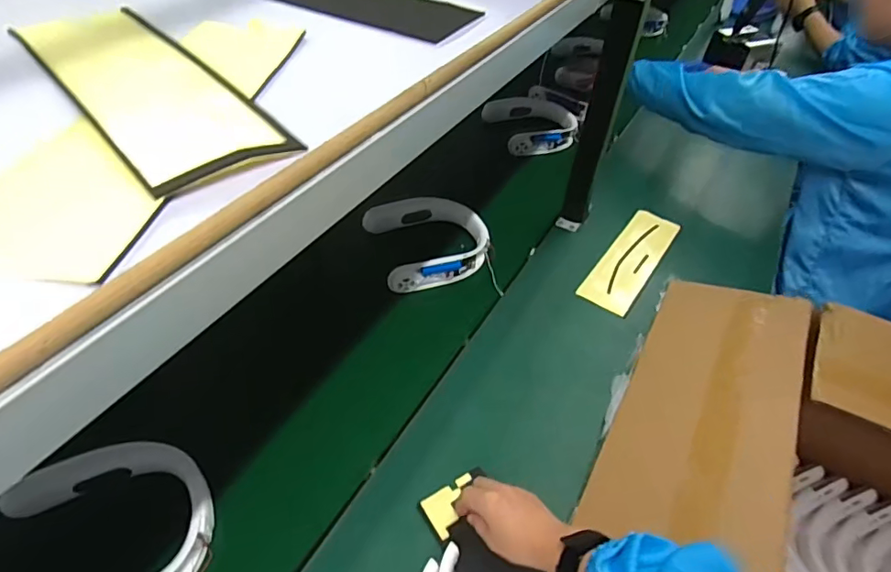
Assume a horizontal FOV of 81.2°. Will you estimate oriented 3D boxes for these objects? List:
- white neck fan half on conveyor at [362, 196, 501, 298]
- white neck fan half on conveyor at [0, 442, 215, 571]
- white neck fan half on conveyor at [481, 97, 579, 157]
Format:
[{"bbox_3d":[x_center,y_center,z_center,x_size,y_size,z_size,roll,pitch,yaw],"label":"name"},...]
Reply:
[{"bbox_3d":[-0.025,-0.077,0.913,0.191,0.046,0.213,-12,48,-16],"label":"white neck fan half on conveyor"},{"bbox_3d":[-0.354,0.261,0.547,0.193,0.055,0.182,-19,50,-22],"label":"white neck fan half on conveyor"},{"bbox_3d":[0.213,-0.383,1.232,0.196,0.049,0.187,-10,47,-14],"label":"white neck fan half on conveyor"}]

